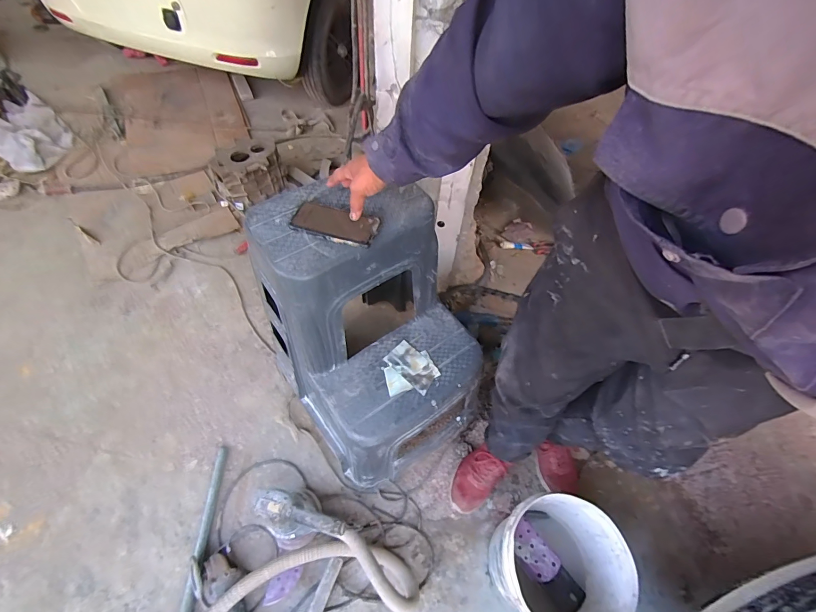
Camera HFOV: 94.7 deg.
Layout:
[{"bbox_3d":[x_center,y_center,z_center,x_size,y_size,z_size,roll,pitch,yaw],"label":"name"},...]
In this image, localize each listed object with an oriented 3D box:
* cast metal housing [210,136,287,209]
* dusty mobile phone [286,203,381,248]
[{"bbox_3d":[-0.680,-0.594,1.638,0.285,0.179,0.204,-33,65,-20],"label":"cast metal housing"},{"bbox_3d":[-0.137,-0.156,0.705,0.160,0.015,0.083,17,60,11],"label":"dusty mobile phone"}]

